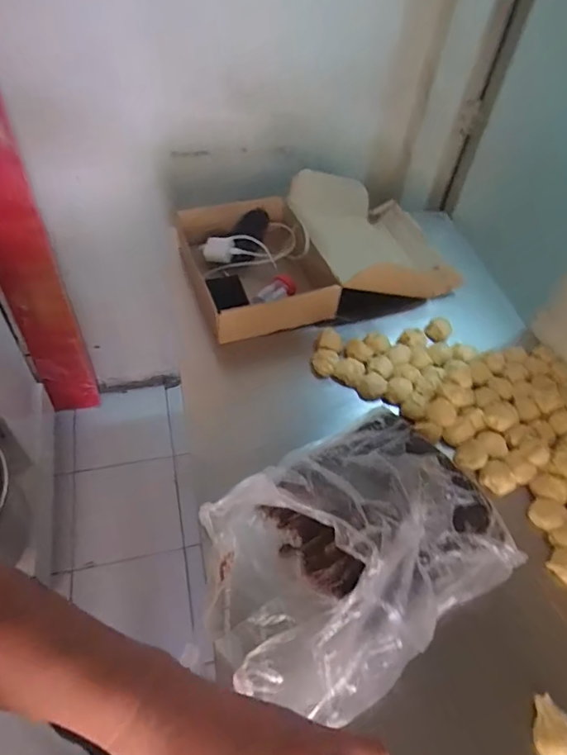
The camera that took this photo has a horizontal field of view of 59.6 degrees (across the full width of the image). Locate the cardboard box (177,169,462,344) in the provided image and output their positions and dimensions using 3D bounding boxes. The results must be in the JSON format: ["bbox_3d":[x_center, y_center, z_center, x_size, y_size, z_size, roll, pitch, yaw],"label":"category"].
[{"bbox_3d":[0.068,-0.235,0.886,0.443,0.108,0.311,-12,54,-15],"label":"cardboard box"}]

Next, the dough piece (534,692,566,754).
[{"bbox_3d":[0.267,0.358,0.483,0.040,0.021,0.077,-6,53,-11],"label":"dough piece"}]

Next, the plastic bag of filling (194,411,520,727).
[{"bbox_3d":[0.073,0.172,0.531,0.324,0.112,0.246,-26,59,-24],"label":"plastic bag of filling"}]

